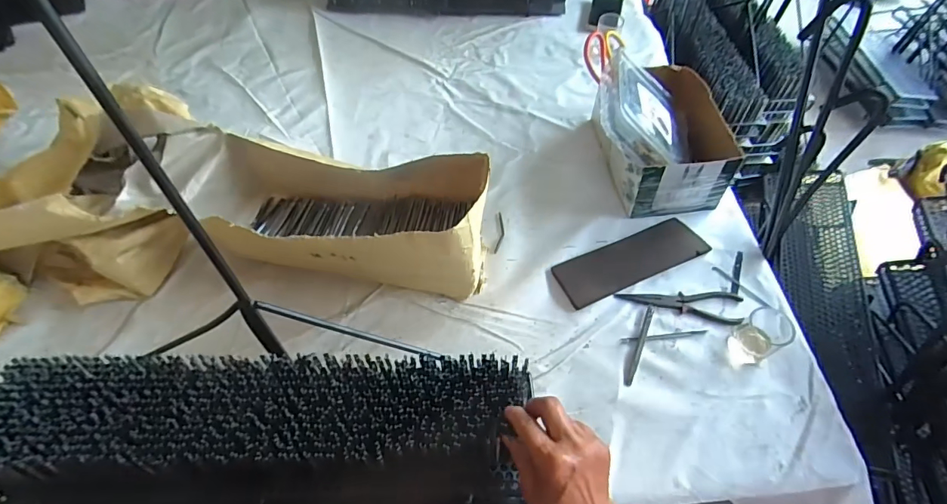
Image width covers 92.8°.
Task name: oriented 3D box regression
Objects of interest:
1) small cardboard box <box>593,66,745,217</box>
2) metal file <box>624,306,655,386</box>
[{"bbox_3d":[0.330,-0.226,0.845,0.219,0.120,0.305,-2,55,-1],"label":"small cardboard box"},{"bbox_3d":[0.246,0.136,0.663,0.013,0.005,0.133,22,58,15],"label":"metal file"}]

